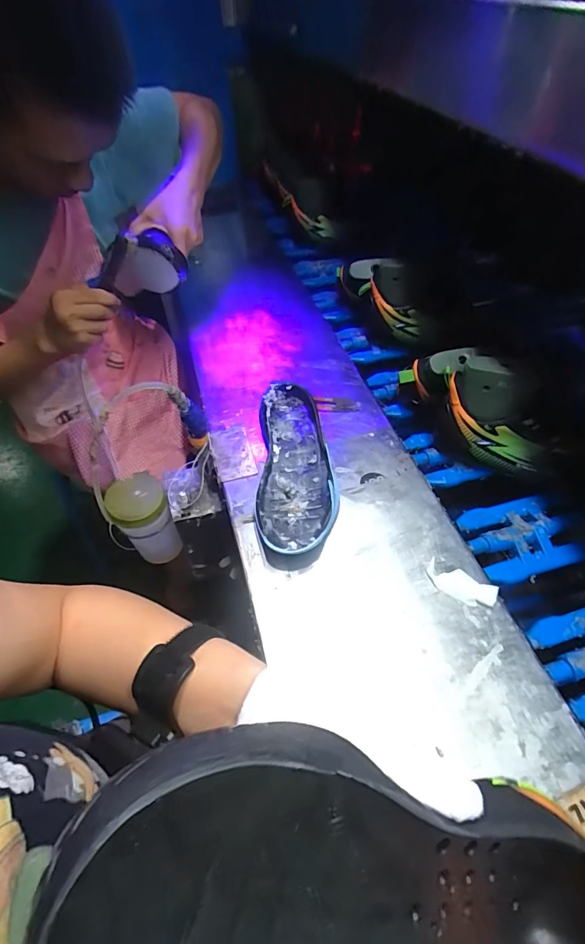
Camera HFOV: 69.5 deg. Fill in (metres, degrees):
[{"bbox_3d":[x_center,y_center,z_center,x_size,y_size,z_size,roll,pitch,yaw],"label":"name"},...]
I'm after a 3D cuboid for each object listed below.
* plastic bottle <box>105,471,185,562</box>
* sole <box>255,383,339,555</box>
[{"bbox_3d":[-0.204,0.071,0.590,0.070,0.128,0.066,-23,55,-16],"label":"plastic bottle"},{"bbox_3d":[0.004,-0.010,0.498,0.089,0.044,0.232,-1,52,1],"label":"sole"}]

